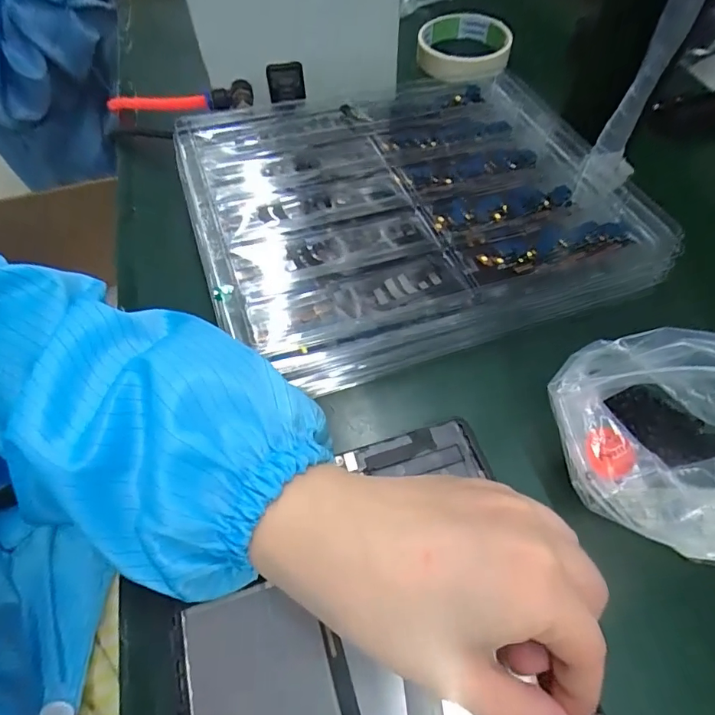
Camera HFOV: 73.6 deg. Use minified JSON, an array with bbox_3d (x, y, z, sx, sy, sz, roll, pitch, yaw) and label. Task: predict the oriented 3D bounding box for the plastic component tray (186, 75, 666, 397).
[{"bbox_3d":[0.033,-0.107,0.331,0.283,0.045,0.235,-15,62,-9],"label":"plastic component tray"}]

